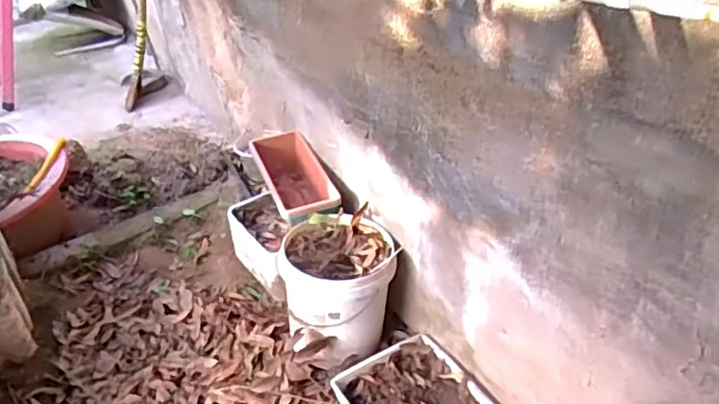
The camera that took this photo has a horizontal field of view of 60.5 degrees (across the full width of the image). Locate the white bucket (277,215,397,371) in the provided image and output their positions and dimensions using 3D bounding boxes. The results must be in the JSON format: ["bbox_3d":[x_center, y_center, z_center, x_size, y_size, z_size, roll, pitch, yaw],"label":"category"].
[{"bbox_3d":[-0.049,0.227,1.677,0.301,0.250,0.298,-3,36,2],"label":"white bucket"}]

